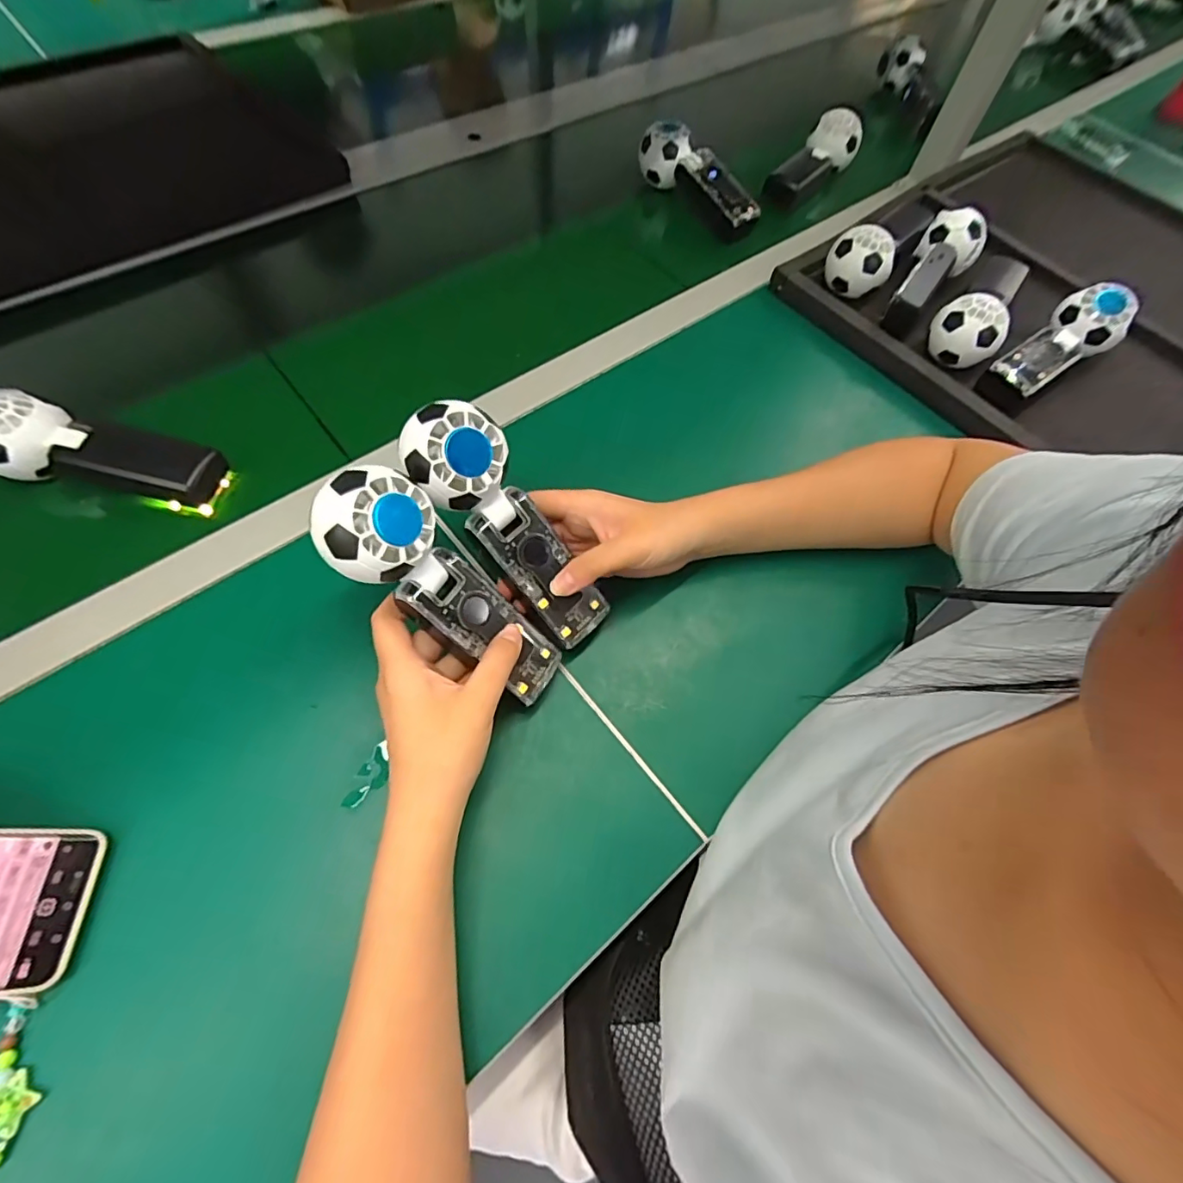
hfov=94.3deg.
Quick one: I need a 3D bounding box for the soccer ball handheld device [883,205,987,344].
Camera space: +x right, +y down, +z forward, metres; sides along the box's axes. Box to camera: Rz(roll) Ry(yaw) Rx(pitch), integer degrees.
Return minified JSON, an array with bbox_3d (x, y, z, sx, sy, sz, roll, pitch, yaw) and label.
[{"bbox_3d":[0.341,-0.319,0.557,0.055,0.061,0.159,34,65,14],"label":"soccer ball handheld device"}]

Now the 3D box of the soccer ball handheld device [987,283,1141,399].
[{"bbox_3d":[0.448,-0.235,0.524,0.150,0.057,0.058,-34,69,-19],"label":"soccer ball handheld device"}]

